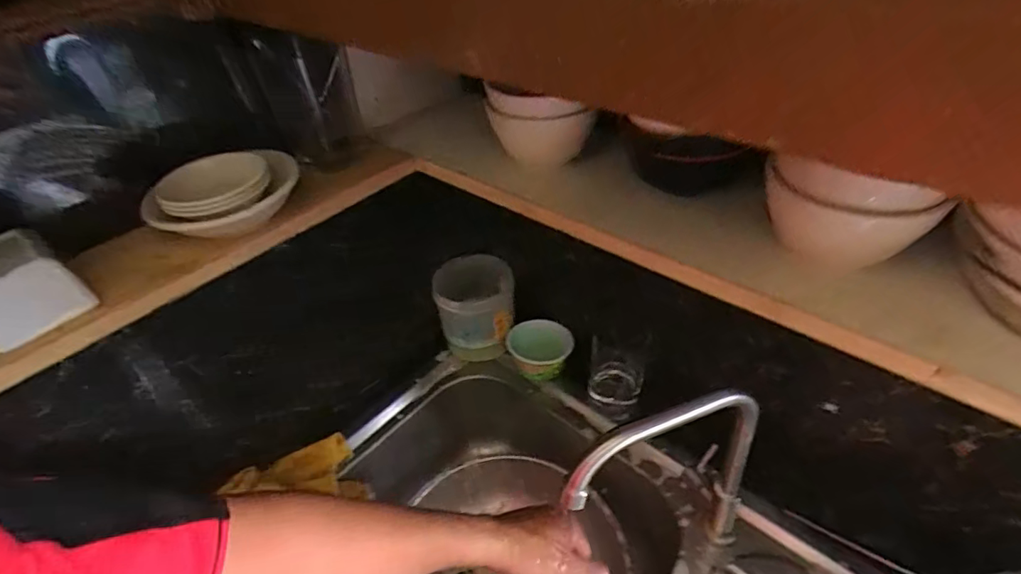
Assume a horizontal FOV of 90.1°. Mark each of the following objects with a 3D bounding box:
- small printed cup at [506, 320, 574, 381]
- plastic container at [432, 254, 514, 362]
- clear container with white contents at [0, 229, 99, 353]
[{"bbox_3d":[0.043,0.094,0.744,0.092,0.054,0.077,5,42,14],"label":"small printed cup"},{"bbox_3d":[-0.046,0.032,0.752,0.092,0.123,0.091,0,41,7],"label":"plastic container"},{"bbox_3d":[-0.348,-0.001,0.358,0.078,0.044,0.060,24,49,31],"label":"clear container with white contents"}]

